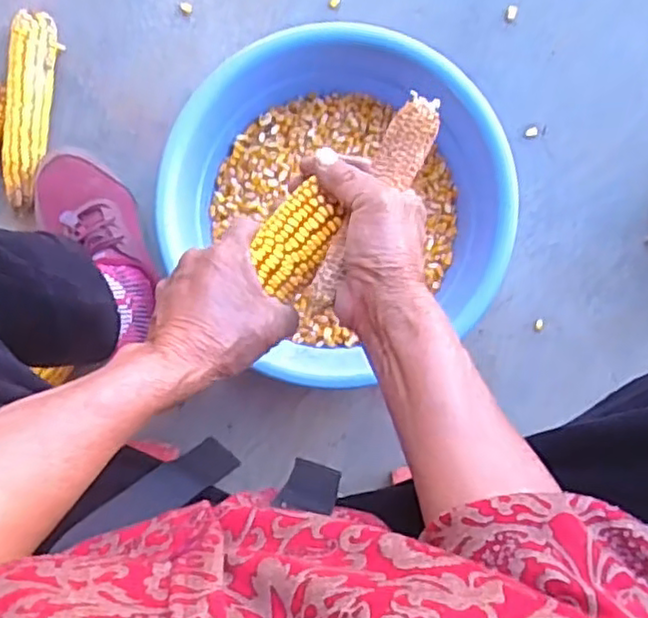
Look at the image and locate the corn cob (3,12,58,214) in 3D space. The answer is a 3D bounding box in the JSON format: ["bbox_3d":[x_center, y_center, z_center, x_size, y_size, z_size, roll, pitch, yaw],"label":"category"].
[{"bbox_3d":[-0.290,-0.194,0.669,0.042,0.039,0.184,6,92,-4],"label":"corn cob"}]

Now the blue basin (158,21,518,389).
[{"bbox_3d":[0.015,-0.095,0.638,0.274,0.115,0.297,0,92,-4],"label":"blue basin"}]

